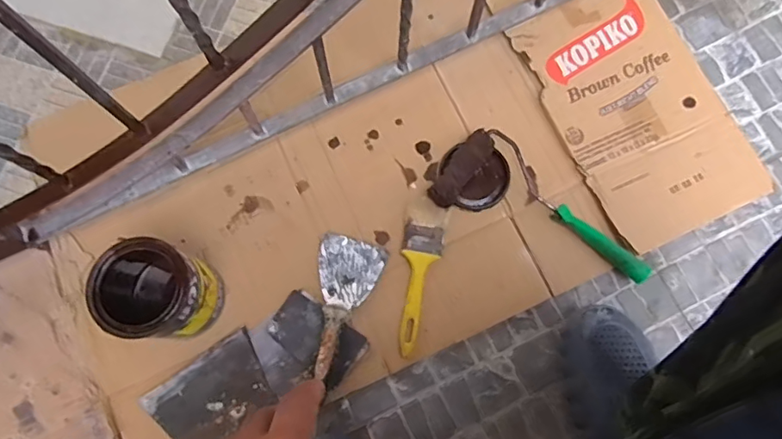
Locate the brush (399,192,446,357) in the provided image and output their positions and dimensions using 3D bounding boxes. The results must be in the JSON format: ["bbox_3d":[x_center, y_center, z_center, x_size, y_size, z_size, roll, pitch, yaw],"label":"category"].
[{"bbox_3d":[0.036,0.066,0.672,0.050,0.017,0.201,7,78,2],"label":"brush"}]

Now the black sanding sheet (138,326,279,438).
[{"bbox_3d":[-0.215,0.211,0.644,0.137,0.007,0.097,-35,78,-11],"label":"black sanding sheet"}]

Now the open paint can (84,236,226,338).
[{"bbox_3d":[-0.267,0.081,0.613,0.118,0.148,0.102,11,78,3],"label":"open paint can"}]

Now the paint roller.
[{"bbox_3d":[0.209,-0.030,0.692,0.301,0.037,0.127,21,79,5],"label":"paint roller"}]

